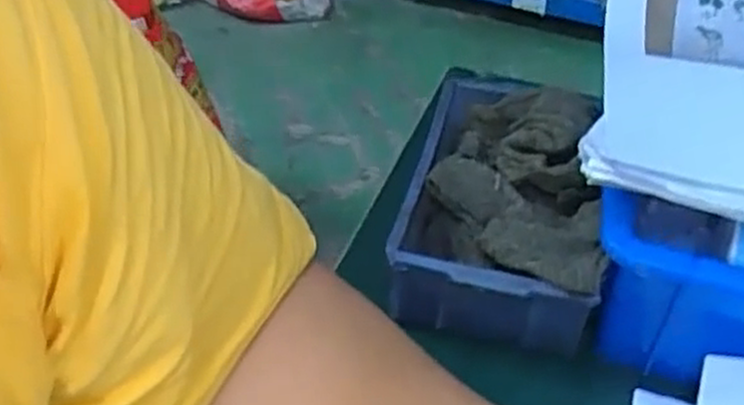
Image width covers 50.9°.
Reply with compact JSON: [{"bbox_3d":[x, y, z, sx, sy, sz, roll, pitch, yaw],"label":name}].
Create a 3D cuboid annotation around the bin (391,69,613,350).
[{"bbox_3d":[0.067,-0.006,0.394,0.092,0.065,0.150,10,43,9],"label":"bin"}]

